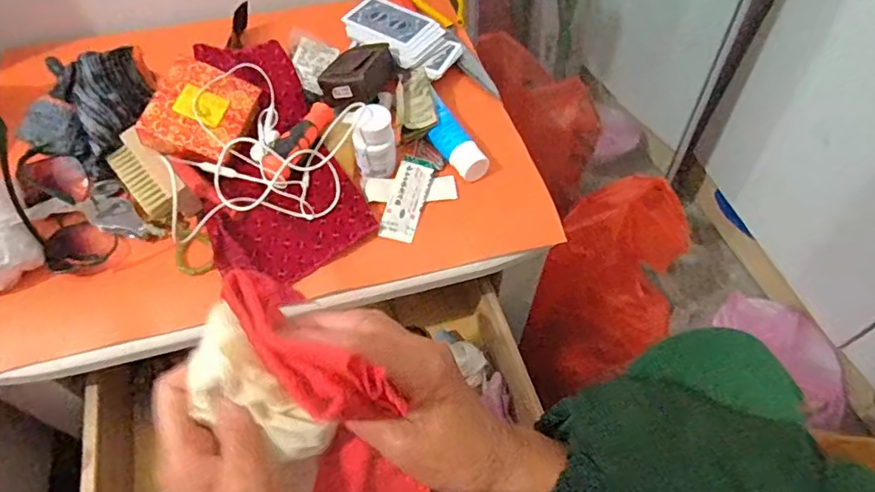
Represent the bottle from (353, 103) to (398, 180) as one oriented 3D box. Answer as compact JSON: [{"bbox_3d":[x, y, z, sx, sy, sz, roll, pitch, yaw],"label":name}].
[{"bbox_3d":[-0.054,-0.088,0.466,0.034,0.055,0.033,-1,55,-2],"label":"bottle"}]

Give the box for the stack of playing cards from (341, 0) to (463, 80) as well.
[{"bbox_3d":[-0.037,-0.219,0.572,0.128,0.029,0.074,35,61,21],"label":"stack of playing cards"}]

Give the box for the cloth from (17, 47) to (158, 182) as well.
[{"bbox_3d":[-0.307,-0.129,0.483,0.087,0.062,0.112,19,57,11],"label":"cloth"}]

